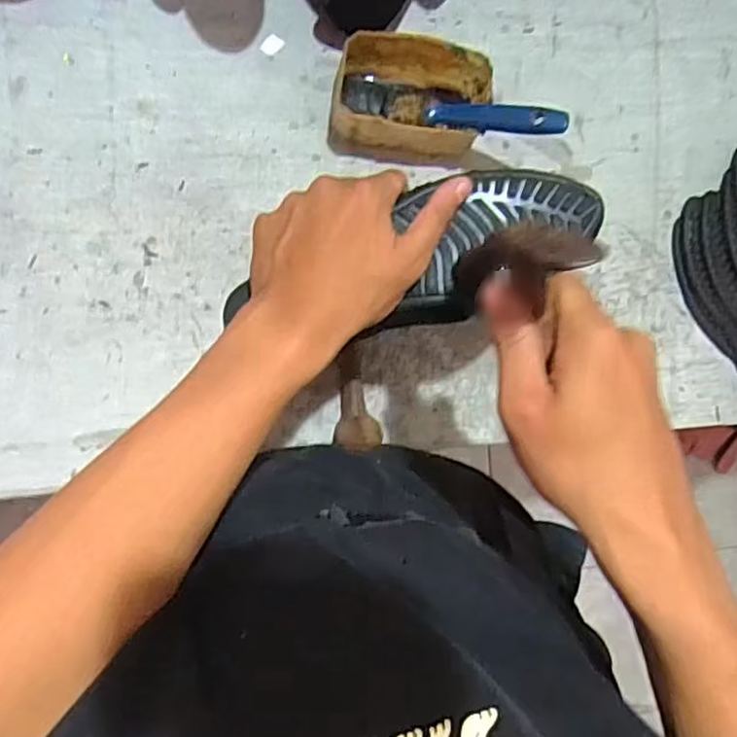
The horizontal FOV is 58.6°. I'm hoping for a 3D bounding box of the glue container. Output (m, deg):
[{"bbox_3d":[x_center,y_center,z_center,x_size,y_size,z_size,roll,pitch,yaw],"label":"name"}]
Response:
[{"bbox_3d":[0.036,-0.225,0.560,0.127,0.062,0.086,8,91,-9],"label":"glue container"}]

